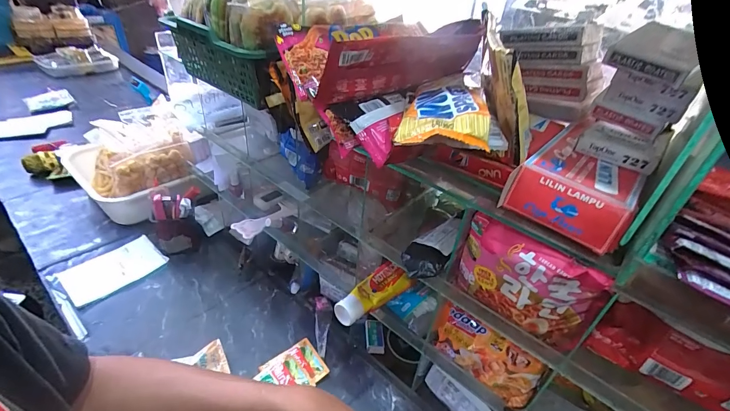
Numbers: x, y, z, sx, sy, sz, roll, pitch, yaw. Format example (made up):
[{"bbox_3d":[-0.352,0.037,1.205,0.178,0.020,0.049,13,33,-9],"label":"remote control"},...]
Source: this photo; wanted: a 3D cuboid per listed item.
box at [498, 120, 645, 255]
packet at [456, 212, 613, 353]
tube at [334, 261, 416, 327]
[{"bbox_3d":[0.197,-0.019,0.316,0.087,0.045,0.119,33,45,31],"label":"box"},{"bbox_3d":[0.149,0.075,0.337,0.129,0.101,0.026,32,44,30],"label":"packet"},{"bbox_3d":[0.013,0.121,0.507,0.130,0.027,0.048,-25,47,-34],"label":"tube"}]

